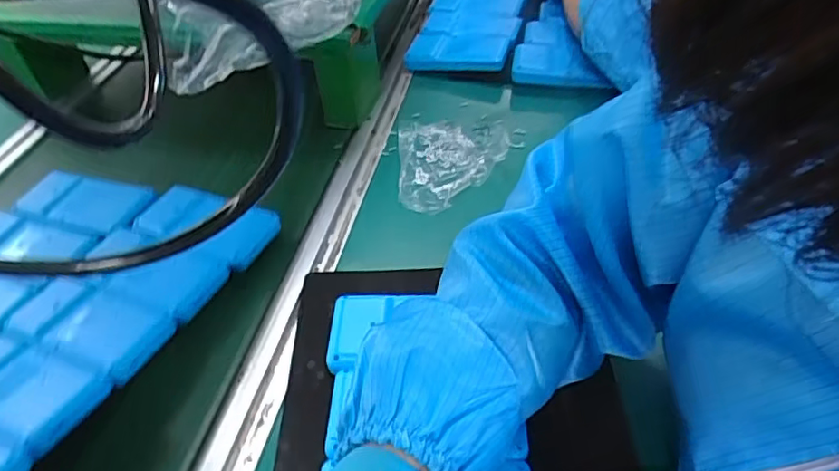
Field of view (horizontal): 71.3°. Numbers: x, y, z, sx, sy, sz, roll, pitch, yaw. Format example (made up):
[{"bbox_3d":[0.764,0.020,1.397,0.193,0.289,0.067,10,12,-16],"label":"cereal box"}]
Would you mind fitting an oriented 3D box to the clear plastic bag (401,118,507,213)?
[{"bbox_3d":[0.038,-0.079,0.636,0.119,0.023,0.132,-3,45,3],"label":"clear plastic bag"}]

